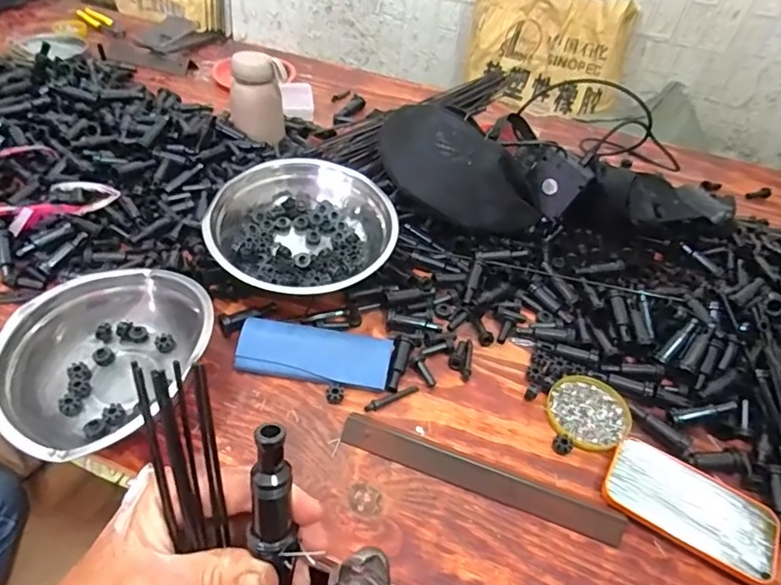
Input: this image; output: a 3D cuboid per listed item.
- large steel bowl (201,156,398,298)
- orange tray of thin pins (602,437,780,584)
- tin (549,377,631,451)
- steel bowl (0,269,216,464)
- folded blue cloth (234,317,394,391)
[{"bbox_3d":[-0.104,-0.072,0.649,0.217,0.088,0.180,11,67,3],"label":"large steel bowl"},{"bbox_3d":[0.274,0.193,0.482,0.143,0.013,0.080,27,48,18],"label":"orange tray of thin pins"},{"bbox_3d":[0.207,0.125,0.553,0.081,0.008,0.084,3,45,-4],"label":"tin"},{"bbox_3d":[-0.273,0.066,0.521,0.186,0.070,0.206,32,51,23],"label":"steel bowl"},{"bbox_3d":[-0.080,0.066,0.566,0.158,0.025,0.058,8,45,1],"label":"folded blue cloth"}]

